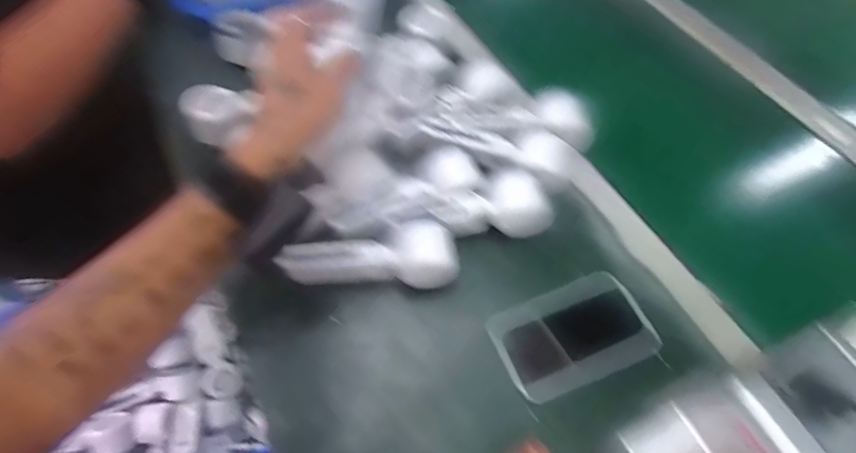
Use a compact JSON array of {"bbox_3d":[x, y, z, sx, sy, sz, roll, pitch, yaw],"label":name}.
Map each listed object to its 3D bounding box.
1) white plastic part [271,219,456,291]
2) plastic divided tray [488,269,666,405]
[{"bbox_3d":[-0.057,0.025,0.460,0.171,0.045,0.065,2,59,0],"label":"white plastic part"},{"bbox_3d":[0.139,0.104,0.435,0.141,0.017,0.093,-20,61,-13],"label":"plastic divided tray"}]

